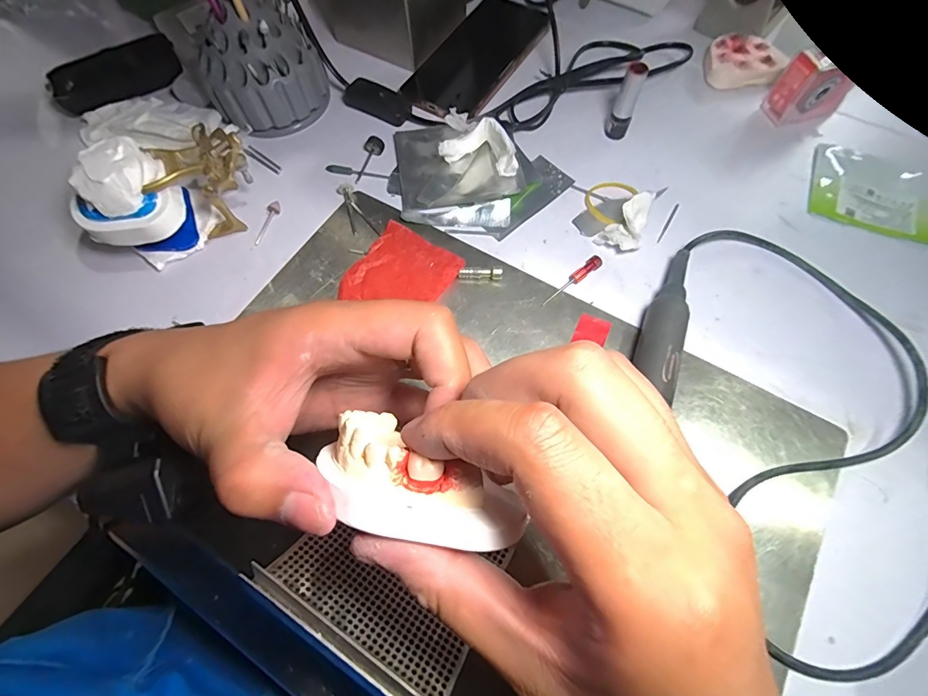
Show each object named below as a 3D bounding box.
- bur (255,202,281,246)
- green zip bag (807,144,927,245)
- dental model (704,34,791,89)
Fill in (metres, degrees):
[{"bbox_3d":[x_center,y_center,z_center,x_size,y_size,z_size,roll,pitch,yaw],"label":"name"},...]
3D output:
[{"bbox_3d":[-0.161,-0.102,0.341,0.006,0.008,0.040,24,84,11],"label":"bur"},{"bbox_3d":[0.336,-0.130,0.343,0.088,0.006,0.082,21,69,10],"label":"green zip bag"},{"bbox_3d":[0.265,-0.272,0.396,0.068,0.016,0.055,2,67,2],"label":"dental model"}]

